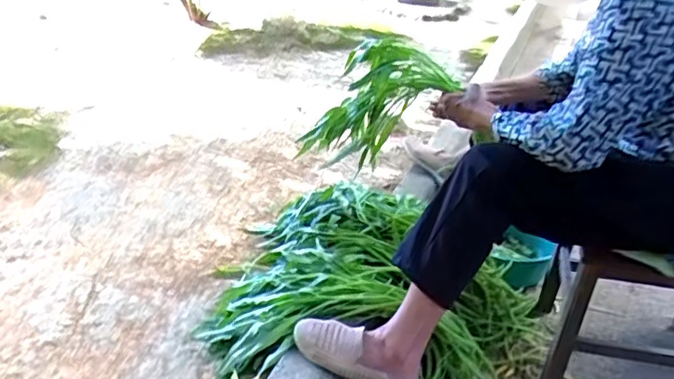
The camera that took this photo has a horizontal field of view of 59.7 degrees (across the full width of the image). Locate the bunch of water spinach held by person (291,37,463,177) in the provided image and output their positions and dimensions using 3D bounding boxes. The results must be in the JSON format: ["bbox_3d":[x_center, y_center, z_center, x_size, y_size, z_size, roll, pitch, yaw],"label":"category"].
[{"bbox_3d":[0.062,-0.161,1.235,0.179,0.408,0.164,-22,74,-36],"label":"bunch of water spinach held by person"}]

